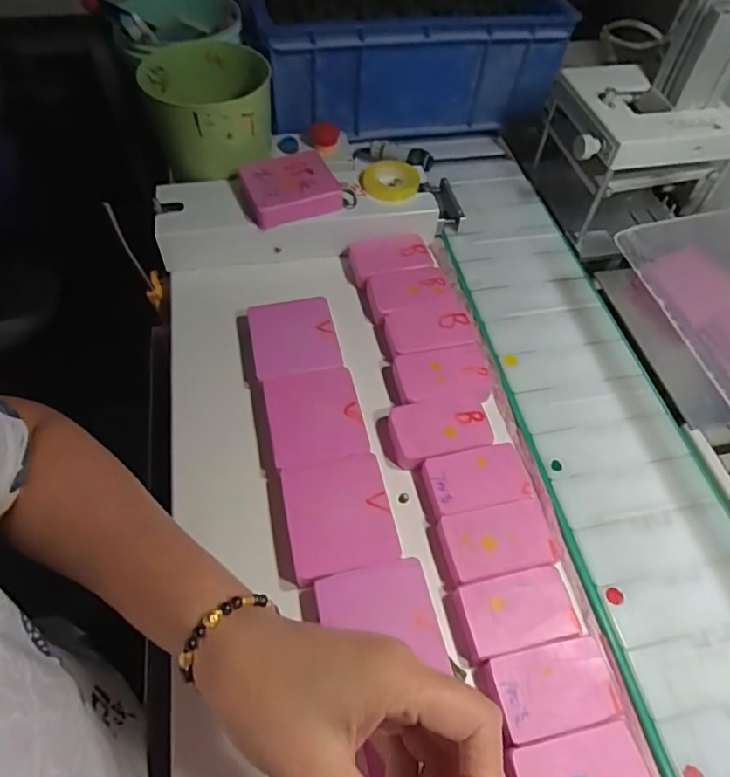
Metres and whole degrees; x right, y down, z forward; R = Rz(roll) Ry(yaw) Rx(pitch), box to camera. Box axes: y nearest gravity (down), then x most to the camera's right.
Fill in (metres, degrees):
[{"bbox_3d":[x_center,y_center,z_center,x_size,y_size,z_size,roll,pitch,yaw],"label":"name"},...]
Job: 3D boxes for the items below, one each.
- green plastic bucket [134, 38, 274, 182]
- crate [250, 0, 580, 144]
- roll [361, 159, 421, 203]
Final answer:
[{"bbox_3d":[-0.141,-0.257,0.514,0.107,0.080,0.122,-10,56,-9],"label":"green plastic bucket"},{"bbox_3d":[0.029,-0.399,0.637,0.323,0.126,0.222,-14,57,-12],"label":"crate"},{"bbox_3d":[0.023,-0.195,0.526,0.054,0.013,0.054,1,55,-2],"label":"roll"}]

